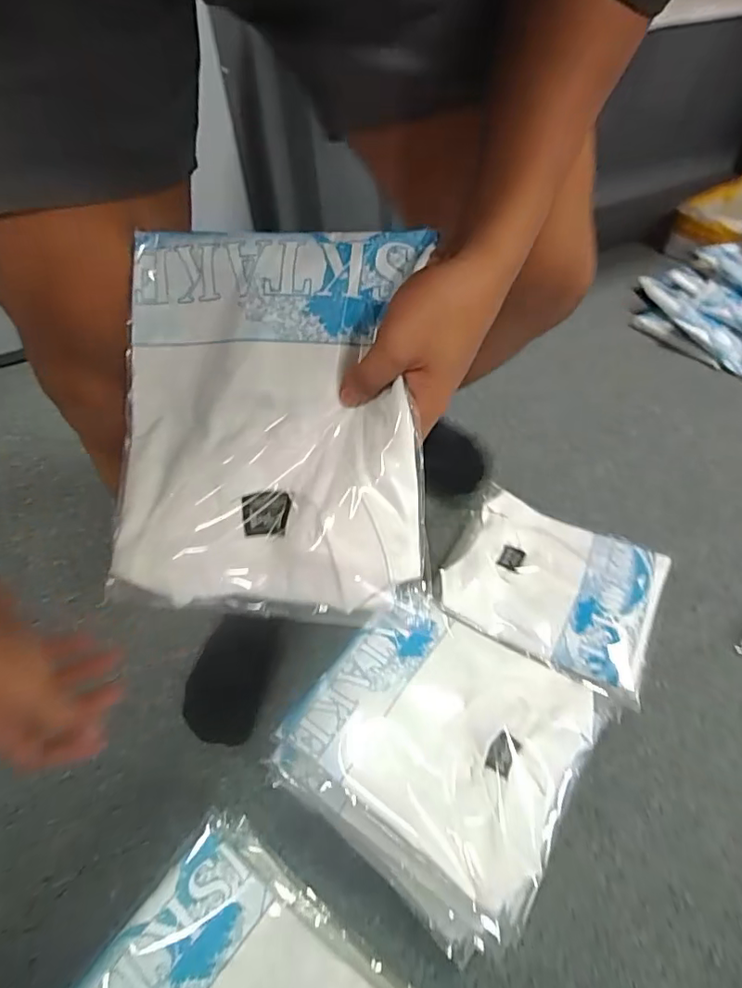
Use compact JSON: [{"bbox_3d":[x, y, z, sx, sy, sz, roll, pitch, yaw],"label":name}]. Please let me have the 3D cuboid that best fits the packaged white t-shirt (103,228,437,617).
[{"bbox_3d":[-0.078,-0.048,0.376,0.232,0.024,0.260,1,92,17],"label":"packaged white t-shirt"}]

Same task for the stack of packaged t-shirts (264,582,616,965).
[{"bbox_3d":[0.073,0.295,0.605,0.271,0.182,0.262,30,56,24],"label":"stack of packaged t-shirts"}]

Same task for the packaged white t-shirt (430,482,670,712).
[{"bbox_3d":[0.244,0.120,0.730,0.267,0.032,0.232,21,52,20],"label":"packaged white t-shirt"}]

